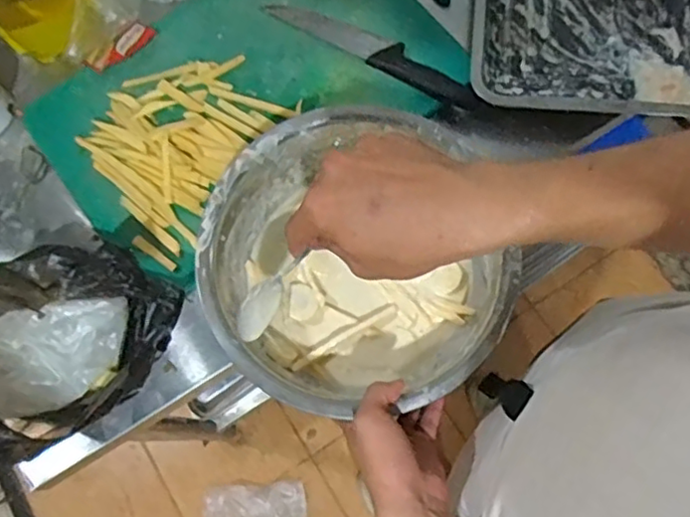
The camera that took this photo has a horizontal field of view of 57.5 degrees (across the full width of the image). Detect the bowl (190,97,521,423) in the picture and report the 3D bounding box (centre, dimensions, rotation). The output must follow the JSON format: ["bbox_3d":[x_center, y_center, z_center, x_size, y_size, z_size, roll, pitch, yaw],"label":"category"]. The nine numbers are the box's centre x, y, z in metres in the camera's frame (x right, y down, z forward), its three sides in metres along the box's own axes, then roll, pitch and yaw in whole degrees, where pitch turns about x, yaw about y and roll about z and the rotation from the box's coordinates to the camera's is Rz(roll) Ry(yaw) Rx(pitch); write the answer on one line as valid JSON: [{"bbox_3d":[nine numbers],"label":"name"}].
[{"bbox_3d":[0.000,0.011,0.588,0.250,0.109,0.266,0,71,0],"label":"bowl"}]

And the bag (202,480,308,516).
[{"bbox_3d":[-0.192,0.530,1.328,0.216,0.027,0.100,-6,73,1],"label":"bag"}]

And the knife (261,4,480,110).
[{"bbox_3d":[0.031,-0.238,0.703,0.260,0.015,0.039,30,77,11],"label":"knife"}]

